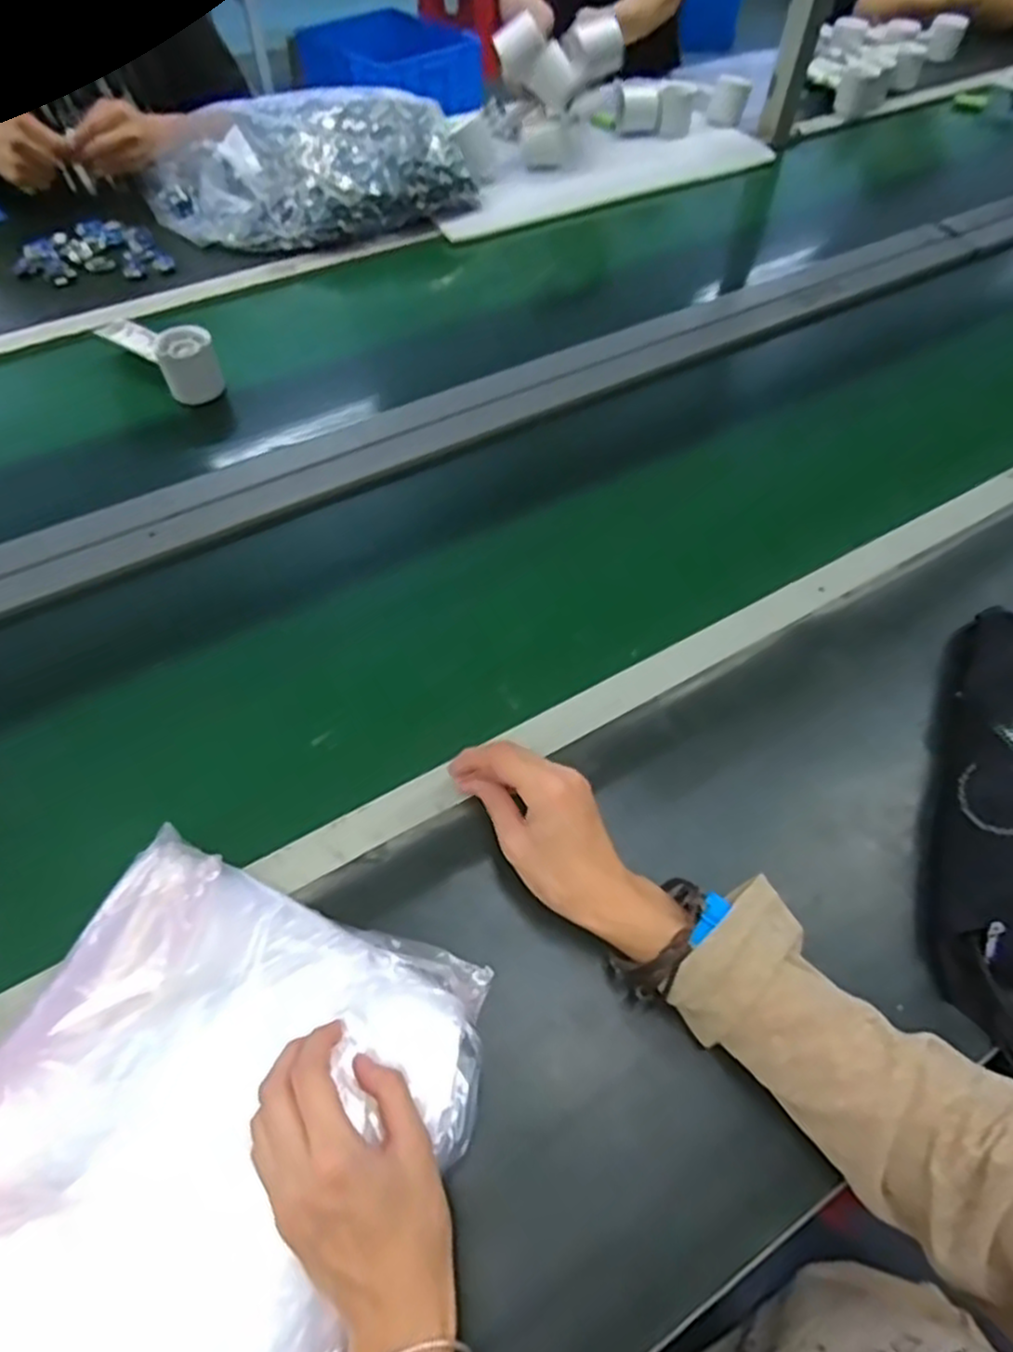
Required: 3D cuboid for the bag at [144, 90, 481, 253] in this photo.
[{"bbox_3d":[-0.263,-0.651,0.948,0.421,0.098,0.215,-10,57,-9],"label":"bag"}]

